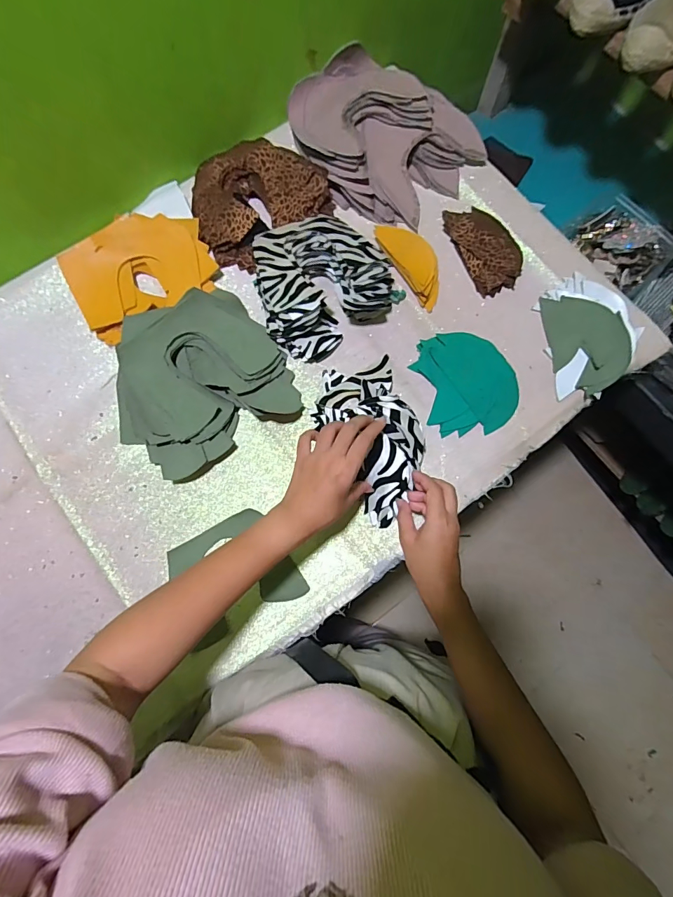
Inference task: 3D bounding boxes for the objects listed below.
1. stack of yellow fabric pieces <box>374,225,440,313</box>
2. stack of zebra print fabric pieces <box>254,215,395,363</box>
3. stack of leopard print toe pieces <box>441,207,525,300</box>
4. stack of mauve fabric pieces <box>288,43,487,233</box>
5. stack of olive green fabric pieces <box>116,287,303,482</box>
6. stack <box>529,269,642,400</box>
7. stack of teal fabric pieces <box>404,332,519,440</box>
[{"bbox_3d":[0.109,-0.263,0.571,0.061,0.022,0.133,-33,80,-8],"label":"stack of yellow fabric pieces"},{"bbox_3d":[-0.028,-0.224,0.542,0.172,0.062,0.170,-36,80,-8],"label":"stack of zebra print fabric pieces"},{"bbox_3d":[0.214,-0.289,0.584,0.079,0.017,0.136,-22,77,-7],"label":"stack of leopard print toe pieces"},{"bbox_3d":[0.056,-0.458,0.591,0.274,0.064,0.197,43,79,9],"label":"stack of mauve fabric pieces"},{"bbox_3d":[-0.181,-0.088,0.513,0.221,0.061,0.201,-35,80,-8],"label":"stack of olive green fabric pieces"},{"bbox_3d":[0.336,-0.155,0.543,0.107,0.020,0.156,-14,79,18],"label":"stack"},{"bbox_3d":[0.174,-0.088,0.534,0.120,0.023,0.134,-13,78,-4],"label":"stack of teal fabric pieces"}]

